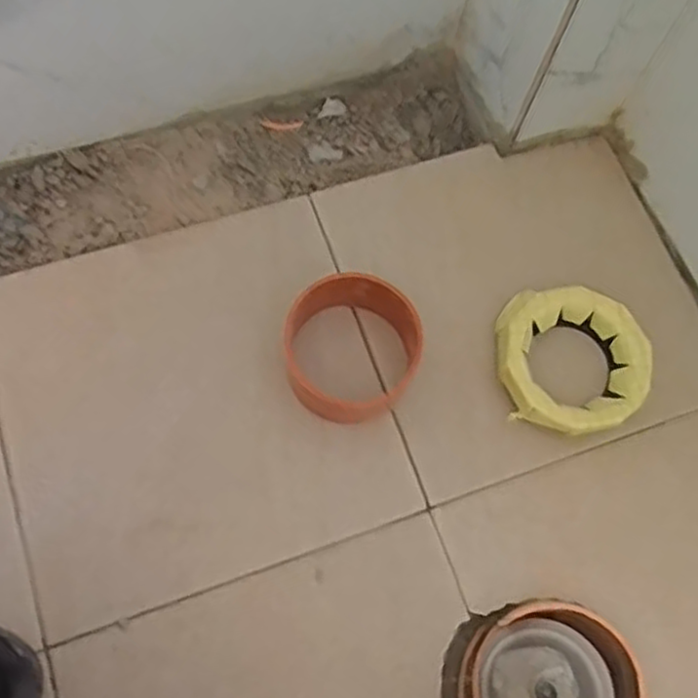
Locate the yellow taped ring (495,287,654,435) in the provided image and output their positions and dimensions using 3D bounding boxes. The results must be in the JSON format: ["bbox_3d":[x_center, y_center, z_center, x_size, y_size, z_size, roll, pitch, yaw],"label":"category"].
[{"bbox_3d":[0.182,0.012,0.597,0.119,0.034,0.117,1,71,-2],"label":"yellow taped ring"}]

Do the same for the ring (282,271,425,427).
[{"bbox_3d":[0.001,0.002,0.566,0.102,0.060,0.109,2,70,-7],"label":"ring"}]

